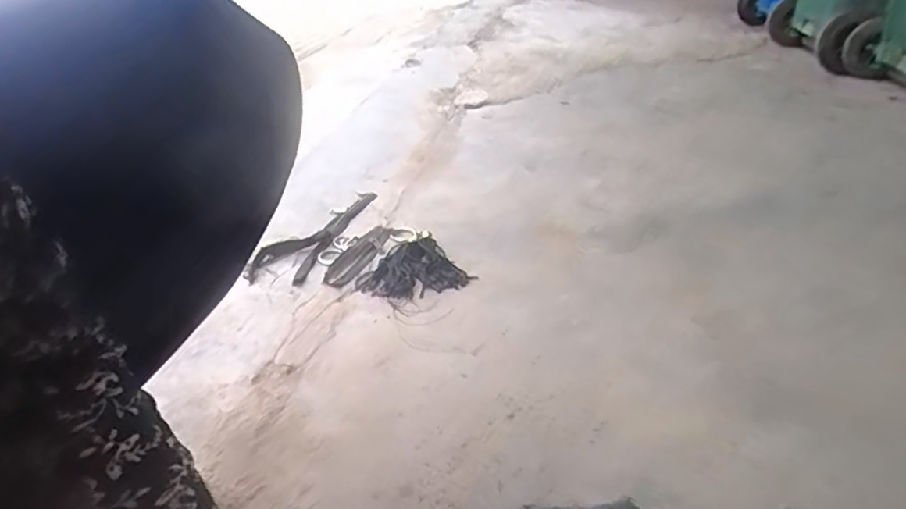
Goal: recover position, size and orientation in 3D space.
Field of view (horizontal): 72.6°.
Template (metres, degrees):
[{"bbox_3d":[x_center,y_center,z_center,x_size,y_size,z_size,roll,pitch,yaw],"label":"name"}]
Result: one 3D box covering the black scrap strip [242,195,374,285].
[{"bbox_3d":[-0.218,-0.036,0.967,0.096,0.013,0.320,8,29,13],"label":"black scrap strip"}]

